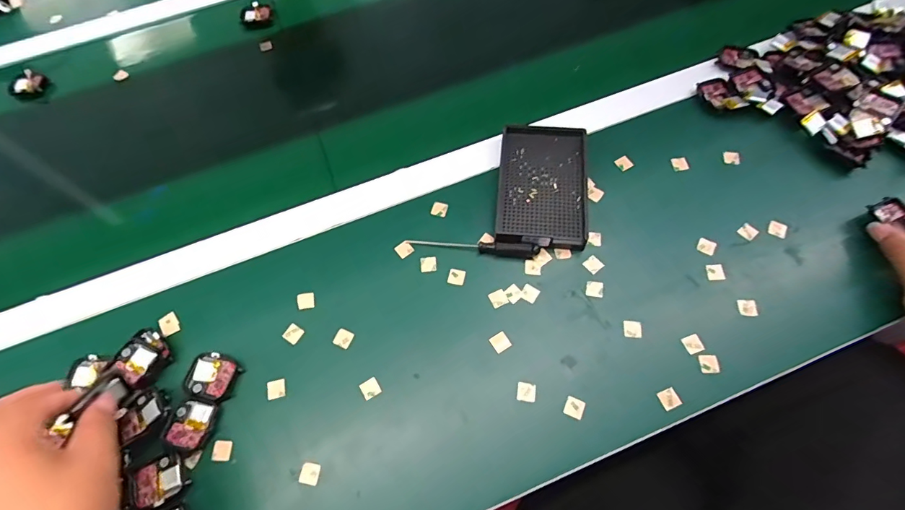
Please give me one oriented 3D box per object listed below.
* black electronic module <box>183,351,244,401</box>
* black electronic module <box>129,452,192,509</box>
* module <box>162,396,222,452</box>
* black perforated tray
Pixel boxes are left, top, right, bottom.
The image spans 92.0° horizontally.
[{"bbox_3d":[-0.217,0.110,0.397,0.046,0.008,0.038,13,65,9],"label":"black electronic module"},{"bbox_3d":[-0.243,0.187,0.360,0.044,0.007,0.037,-24,65,-9],"label":"black electronic module"},{"bbox_3d":[-0.226,0.145,0.378,0.037,0.009,0.041,9,64,7],"label":"module"},{"bbox_3d":[0.093,-0.067,0.455,0.097,0.029,0.150,10,64,8],"label":"black perforated tray"}]

